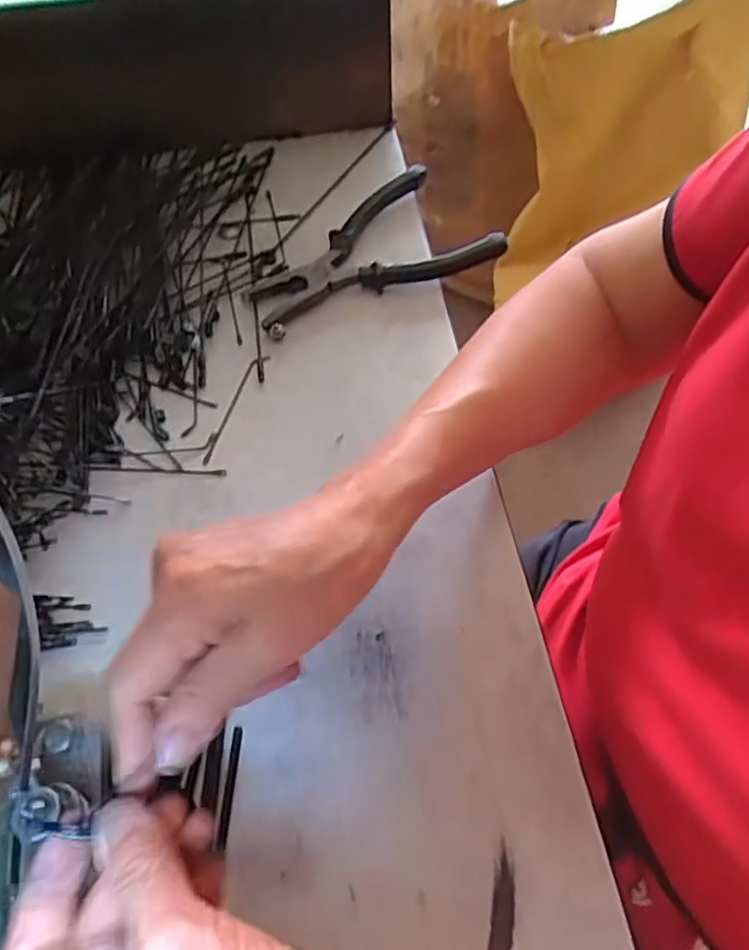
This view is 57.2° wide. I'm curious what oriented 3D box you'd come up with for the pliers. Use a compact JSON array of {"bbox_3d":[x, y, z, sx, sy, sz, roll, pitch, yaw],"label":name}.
[{"bbox_3d":[-0.009,-0.157,0.476,0.170,0.023,0.099,-23,60,-14],"label":"pliers"}]

